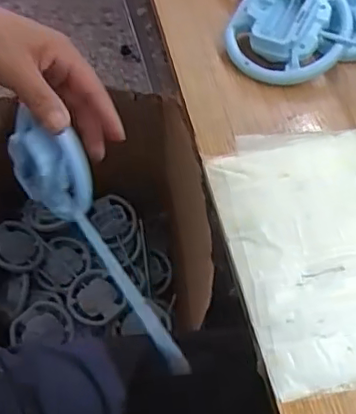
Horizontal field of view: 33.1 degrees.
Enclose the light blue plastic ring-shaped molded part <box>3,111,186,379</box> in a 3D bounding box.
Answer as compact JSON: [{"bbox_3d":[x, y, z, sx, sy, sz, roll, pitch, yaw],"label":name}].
[{"bbox_3d":[-0.064,0.028,0.494,0.046,0.089,0.248,-30,83,-18],"label":"light blue plastic ring-shaped molded part"}]

